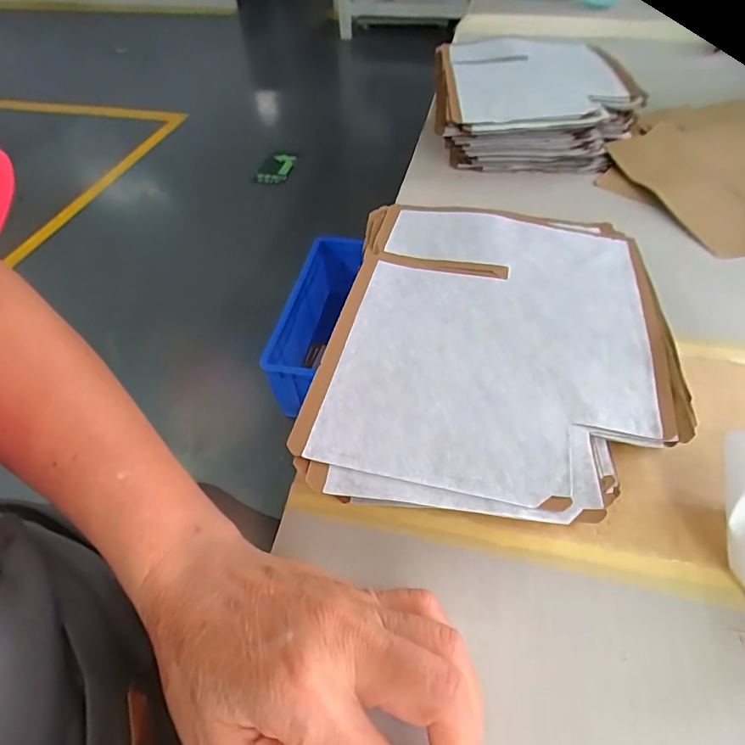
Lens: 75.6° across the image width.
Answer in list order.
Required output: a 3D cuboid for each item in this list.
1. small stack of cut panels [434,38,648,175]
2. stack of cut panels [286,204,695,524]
[{"bbox_3d":[0.184,-0.324,0.562,0.217,0.053,0.237,-1,49,2],"label":"small stack of cut panels"},{"bbox_3d":[0.078,-0.026,0.314,0.207,0.036,0.259,6,50,8],"label":"stack of cut panels"}]

